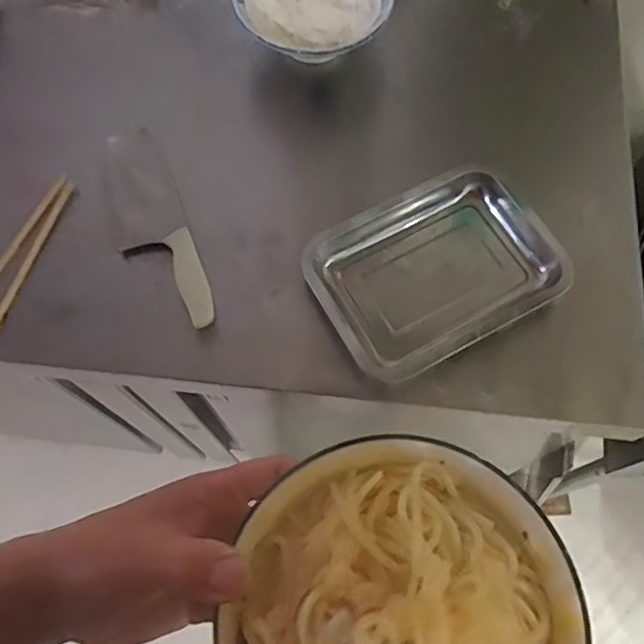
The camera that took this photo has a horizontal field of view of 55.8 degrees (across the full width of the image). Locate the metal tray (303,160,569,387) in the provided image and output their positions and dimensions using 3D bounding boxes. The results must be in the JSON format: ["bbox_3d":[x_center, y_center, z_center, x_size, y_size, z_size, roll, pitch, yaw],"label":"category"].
[{"bbox_3d":[0.123,-0.056,0.664,0.247,0.038,0.186,-28,70,-10],"label":"metal tray"}]

